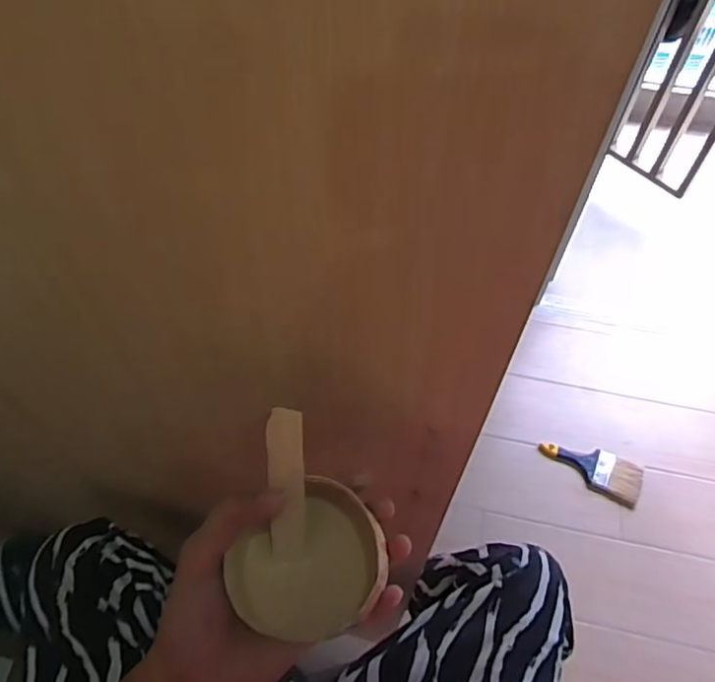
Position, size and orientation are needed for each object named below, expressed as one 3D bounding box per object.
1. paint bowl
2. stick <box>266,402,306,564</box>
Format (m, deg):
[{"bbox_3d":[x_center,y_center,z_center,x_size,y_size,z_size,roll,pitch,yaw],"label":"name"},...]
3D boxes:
[{"bbox_3d":[-0.024,0.127,0.348,0.076,0.032,0.090,35,63,20],"label":"paint bowl"},{"bbox_3d":[-0.040,0.083,0.339,0.020,0.094,0.004,-1,17,-4],"label":"stick"}]

